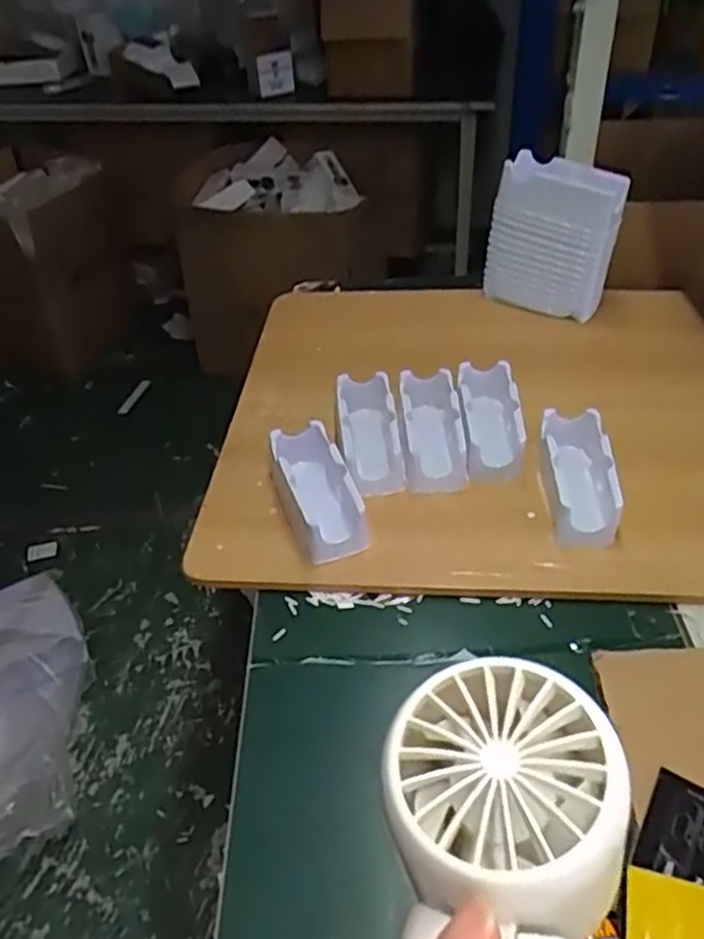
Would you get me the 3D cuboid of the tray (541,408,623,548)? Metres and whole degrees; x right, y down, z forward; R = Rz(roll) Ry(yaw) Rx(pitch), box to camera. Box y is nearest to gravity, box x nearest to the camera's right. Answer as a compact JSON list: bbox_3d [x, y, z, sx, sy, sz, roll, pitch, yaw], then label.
[{"bbox_3d":[0.241,0.007,0.788,0.070,0.056,0.161,3,41,8],"label":"tray"}]

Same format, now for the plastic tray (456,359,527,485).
[{"bbox_3d":[0.162,-0.059,0.860,0.067,0.048,0.164,-1,41,3],"label":"plastic tray"}]

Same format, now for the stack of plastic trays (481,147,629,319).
[{"bbox_3d":[0.288,-0.327,1.056,0.175,0.194,0.093,14,44,20],"label":"stack of plastic trays"}]

